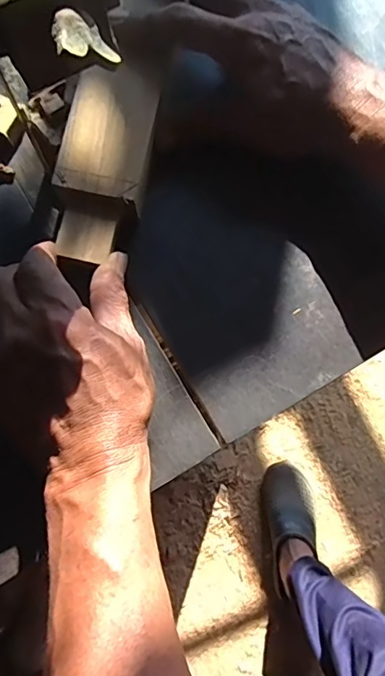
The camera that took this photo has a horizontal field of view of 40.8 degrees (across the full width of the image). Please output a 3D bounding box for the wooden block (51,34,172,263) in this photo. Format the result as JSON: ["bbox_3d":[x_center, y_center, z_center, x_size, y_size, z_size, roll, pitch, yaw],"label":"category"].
[{"bbox_3d":[-0.051,-0.110,0.314,0.053,0.026,0.132,13,86,3],"label":"wooden block"}]

